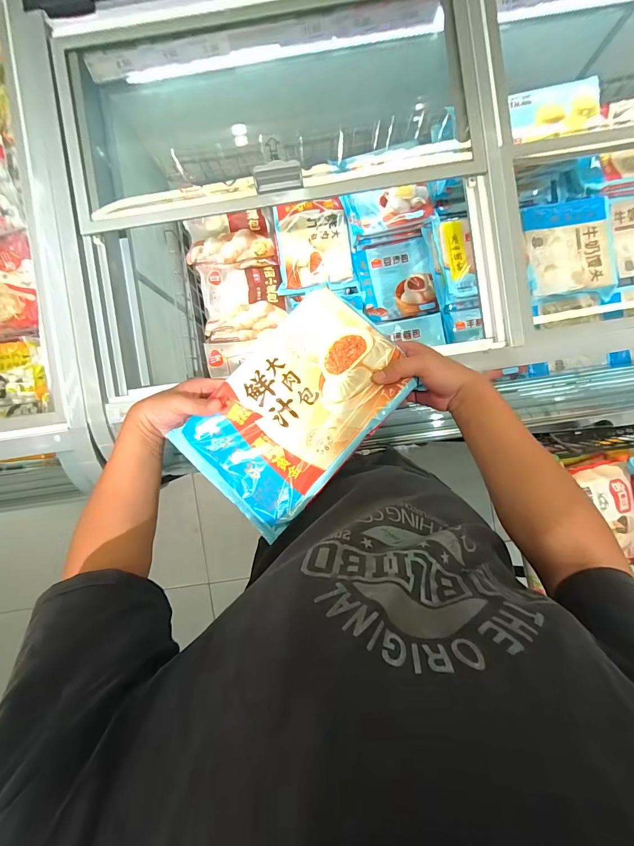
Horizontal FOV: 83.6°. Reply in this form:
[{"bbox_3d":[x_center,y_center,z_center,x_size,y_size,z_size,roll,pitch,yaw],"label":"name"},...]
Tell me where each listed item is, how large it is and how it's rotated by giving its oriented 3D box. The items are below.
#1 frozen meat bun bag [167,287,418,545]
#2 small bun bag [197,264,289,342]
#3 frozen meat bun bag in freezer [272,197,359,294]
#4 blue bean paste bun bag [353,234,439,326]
[{"bbox_3d":[-0.025,-0.020,0.452,0.179,0.044,0.286,43,93,5],"label":"frozen meat bun bag"},{"bbox_3d":[-0.202,-0.343,0.986,0.220,0.077,0.206,-6,89,5],"label":"small bun bag"},{"bbox_3d":[-0.007,-0.478,0.960,0.198,0.045,0.244,-4,89,5],"label":"frozen meat bun bag in freezer"},{"bbox_3d":[0.217,-0.392,0.973,0.200,0.044,0.212,-13,88,5],"label":"blue bean paste bun bag"}]

